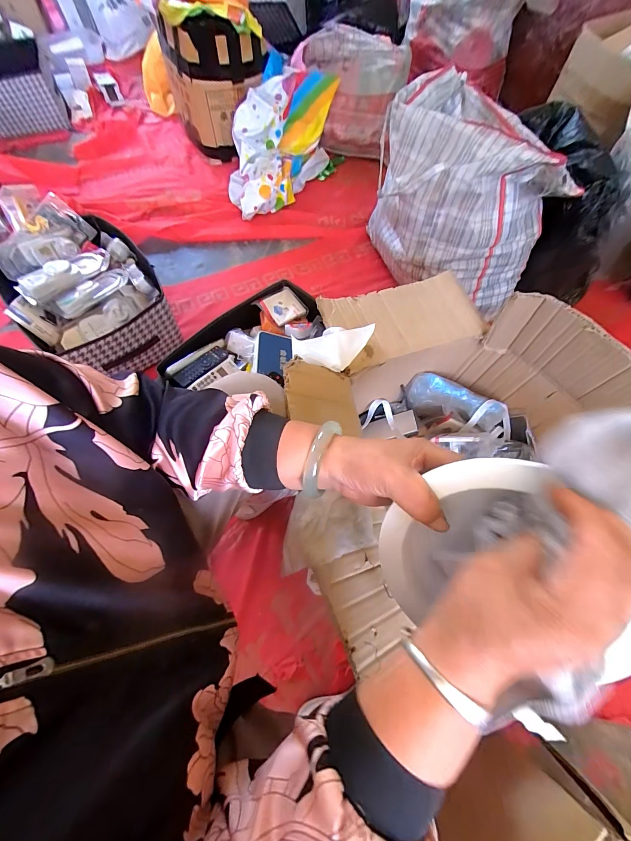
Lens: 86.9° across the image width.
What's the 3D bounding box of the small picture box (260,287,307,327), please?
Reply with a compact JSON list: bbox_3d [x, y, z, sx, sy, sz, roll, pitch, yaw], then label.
[{"bbox_3d":[-0.081,-0.291,0.865,0.093,0.028,0.090,-36,83,-17],"label":"small picture box"}]

